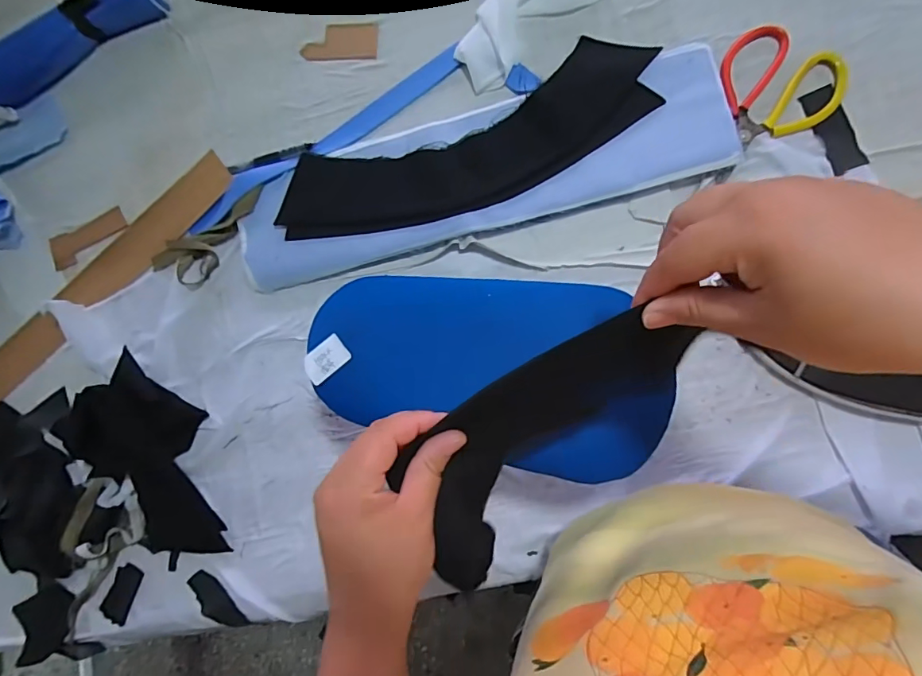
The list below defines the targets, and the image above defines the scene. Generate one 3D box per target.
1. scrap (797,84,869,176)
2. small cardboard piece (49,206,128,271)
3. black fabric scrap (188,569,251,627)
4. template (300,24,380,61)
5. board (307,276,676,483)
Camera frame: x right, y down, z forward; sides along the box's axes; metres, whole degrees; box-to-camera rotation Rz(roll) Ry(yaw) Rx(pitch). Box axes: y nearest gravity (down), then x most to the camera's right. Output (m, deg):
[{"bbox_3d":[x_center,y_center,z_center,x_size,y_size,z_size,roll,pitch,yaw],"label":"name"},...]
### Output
[{"bbox_3d":[0.347,-0.194,0.436,0.032,0.006,0.083,-20,83,7],"label":"scrap"},{"bbox_3d":[-0.433,-0.114,0.543,0.103,0.009,0.039,-20,83,6],"label":"small cardboard piece"},{"bbox_3d":[-0.255,0.276,0.488,0.075,0.004,0.032,42,92,9],"label":"black fabric scrap"},{"bbox_3d":[-0.132,-0.324,0.514,0.086,0.005,0.040,4,86,8],"label":"template"},{"bbox_3d":[0.020,0.016,0.360,0.265,0.040,0.130,14,89,9],"label":"board"}]

